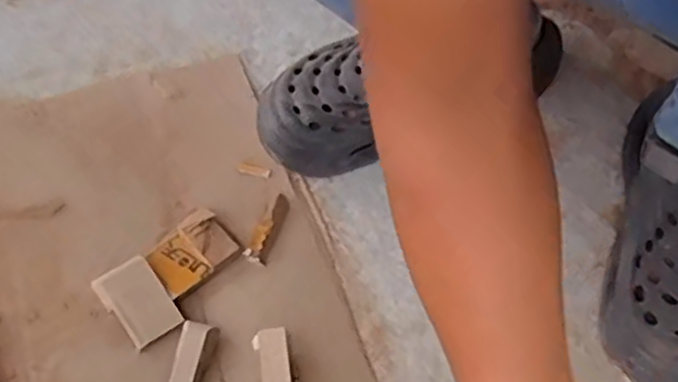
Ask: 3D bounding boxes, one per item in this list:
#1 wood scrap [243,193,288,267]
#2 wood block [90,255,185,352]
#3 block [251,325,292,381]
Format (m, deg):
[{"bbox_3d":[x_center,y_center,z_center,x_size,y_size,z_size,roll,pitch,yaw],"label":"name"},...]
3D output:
[{"bbox_3d":[-0.061,0.031,0.612,0.021,0.009,0.070,15,57,11],"label":"wood scrap"},{"bbox_3d":[-0.159,0.088,0.568,0.044,0.016,0.068,-34,61,-20],"label":"wood block"},{"bbox_3d":[-0.047,0.138,0.536,0.025,0.016,0.069,-12,56,-7],"label":"block"}]

